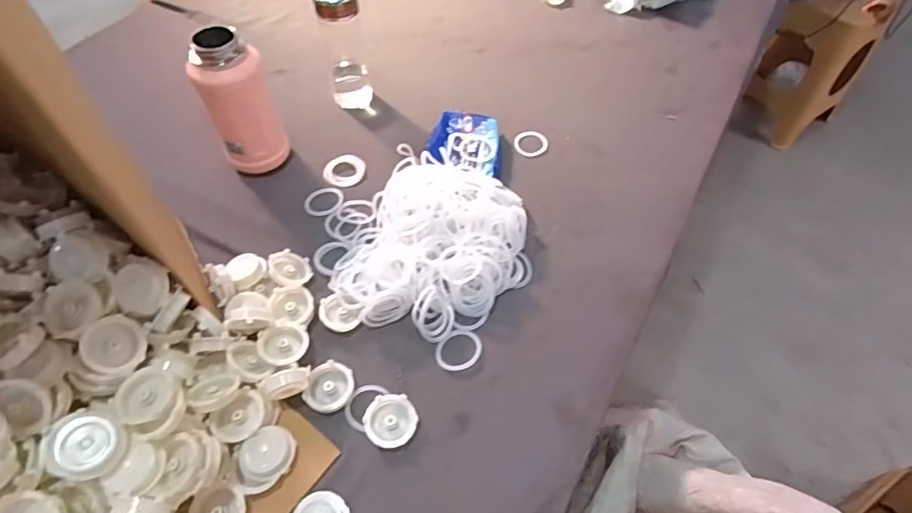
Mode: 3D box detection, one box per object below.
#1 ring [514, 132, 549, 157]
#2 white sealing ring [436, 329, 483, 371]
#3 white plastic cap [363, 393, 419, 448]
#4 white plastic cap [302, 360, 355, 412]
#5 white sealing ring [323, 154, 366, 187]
[{"bbox_3d":[0.130,-0.195,0.875,0.058,0.005,0.065,-1,54,-2],"label":"ring"},{"bbox_3d":[0.004,0.118,0.643,0.060,0.004,0.052,-15,56,-11],"label":"white sealing ring"},{"bbox_3d":[-0.075,0.190,0.587,0.058,0.016,0.058,3,66,-6],"label":"white plastic cap"},{"bbox_3d":[-0.151,0.158,0.607,0.053,0.017,0.057,0,54,0],"label":"white plastic cap"},{"bbox_3d":[-0.182,-0.141,0.833,0.069,0.007,0.072,0,54,0],"label":"white sealing ring"}]

